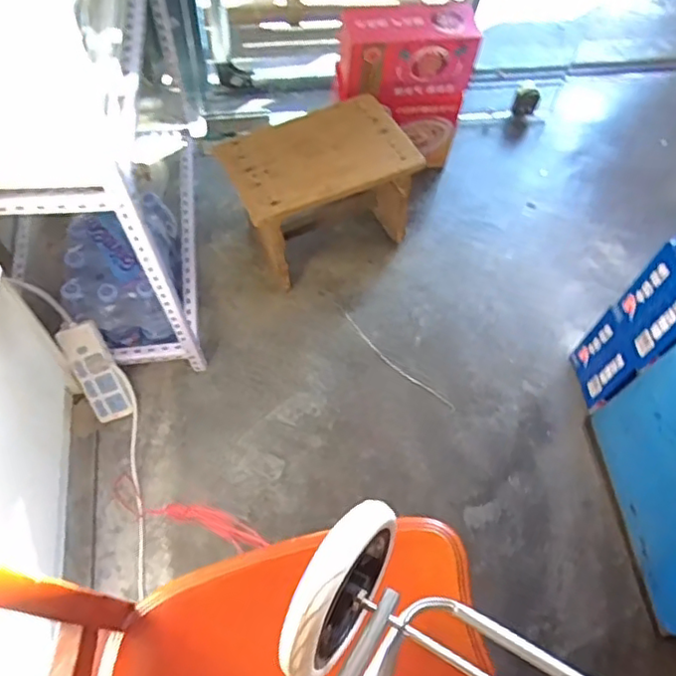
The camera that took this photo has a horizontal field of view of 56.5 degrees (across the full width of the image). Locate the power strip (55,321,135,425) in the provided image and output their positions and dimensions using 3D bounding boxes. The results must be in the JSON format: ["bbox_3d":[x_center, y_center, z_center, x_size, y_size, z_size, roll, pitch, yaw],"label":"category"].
[{"bbox_3d":[-0.445,0.064,1.163,0.075,0.043,0.189,-26,104,-14],"label":"power strip"}]

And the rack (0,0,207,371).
[{"bbox_3d":[-0.418,-0.366,1.154,0.231,0.556,0.709,-5,64,-5],"label":"rack"}]

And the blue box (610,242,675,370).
[{"bbox_3d":[0.506,-0.045,1.009,0.024,0.196,0.131,-10,63,-9],"label":"blue box"}]

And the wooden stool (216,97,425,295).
[{"bbox_3d":[-0.033,-0.285,1.306,0.348,0.276,0.226,-23,65,-15],"label":"wooden stool"}]

